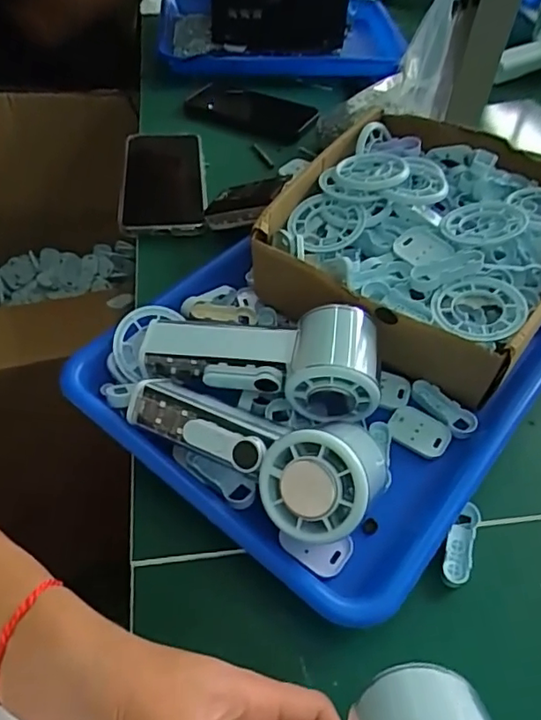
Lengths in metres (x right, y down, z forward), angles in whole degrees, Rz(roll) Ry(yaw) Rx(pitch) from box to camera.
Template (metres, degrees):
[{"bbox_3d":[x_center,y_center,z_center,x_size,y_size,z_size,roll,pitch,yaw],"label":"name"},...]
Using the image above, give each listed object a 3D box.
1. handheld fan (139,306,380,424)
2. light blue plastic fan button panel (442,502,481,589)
[{"bbox_3d":[-0.009,-0.002,0.360,0.154,0.052,0.056,8,49,3],"label":"handheld fan"},{"bbox_3d":[0.109,0.106,0.325,0.016,0.008,0.050,19,50,12],"label":"light blue plastic fan button panel"}]

